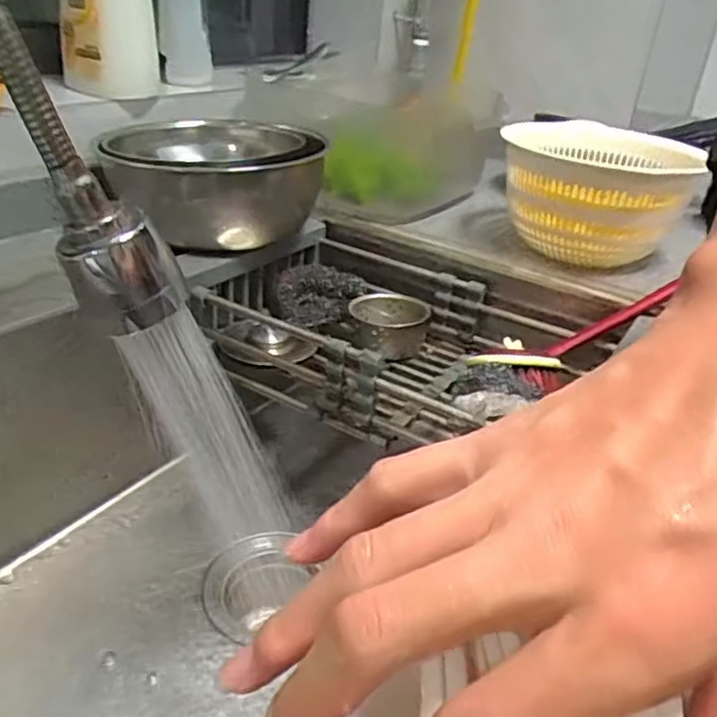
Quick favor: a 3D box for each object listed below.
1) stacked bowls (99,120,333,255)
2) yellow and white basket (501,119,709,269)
[{"bbox_3d":[-0.130,-0.160,0.626,0.183,0.083,0.186,0,29,-11],"label":"stacked bowls"},{"bbox_3d":[0.221,-0.157,0.661,0.159,0.108,0.174,10,29,7],"label":"yellow and white basket"}]

